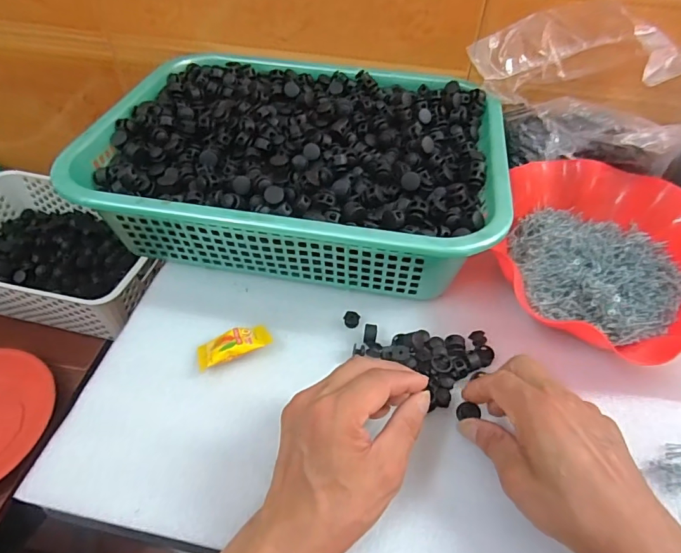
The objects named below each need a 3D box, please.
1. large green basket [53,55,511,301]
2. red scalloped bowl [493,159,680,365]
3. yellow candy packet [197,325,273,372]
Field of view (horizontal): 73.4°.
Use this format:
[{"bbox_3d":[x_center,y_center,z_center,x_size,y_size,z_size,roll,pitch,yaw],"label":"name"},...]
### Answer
[{"bbox_3d":[-0.039,-0.120,0.470,0.375,0.085,0.279,8,50,5],"label":"large green basket"},{"bbox_3d":[0.245,-0.020,0.424,0.195,0.059,0.214,-3,50,-4],"label":"red scalloped bowl"},{"bbox_3d":[-0.088,0.056,0.379,0.060,0.017,0.030,-19,53,-17],"label":"yellow candy packet"}]

